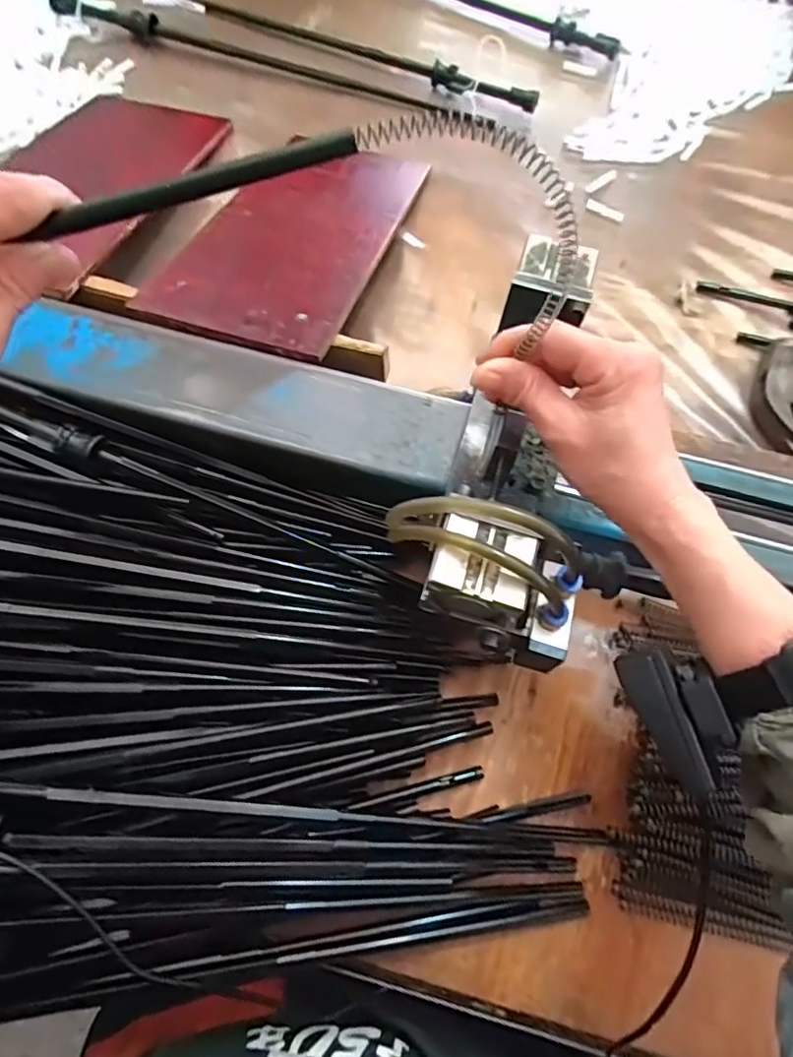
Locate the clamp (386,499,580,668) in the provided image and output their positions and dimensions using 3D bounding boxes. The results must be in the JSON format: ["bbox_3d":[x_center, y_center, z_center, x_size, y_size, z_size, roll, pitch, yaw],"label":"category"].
[{"bbox_3d":[0.048,0.028,0.321,0.111,0.062,0.064,17,68,5],"label":"clamp"}]

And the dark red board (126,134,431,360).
[{"bbox_3d":[-0.088,-0.295,0.554,0.170,0.010,0.353,19,55,6],"label":"dark red board"}]

